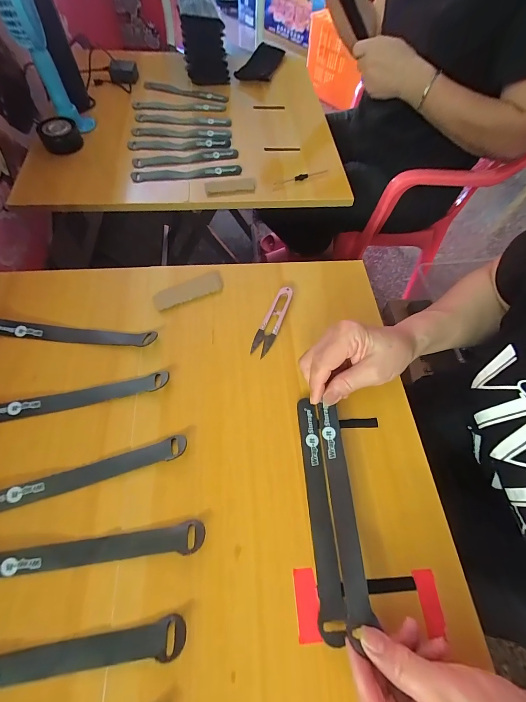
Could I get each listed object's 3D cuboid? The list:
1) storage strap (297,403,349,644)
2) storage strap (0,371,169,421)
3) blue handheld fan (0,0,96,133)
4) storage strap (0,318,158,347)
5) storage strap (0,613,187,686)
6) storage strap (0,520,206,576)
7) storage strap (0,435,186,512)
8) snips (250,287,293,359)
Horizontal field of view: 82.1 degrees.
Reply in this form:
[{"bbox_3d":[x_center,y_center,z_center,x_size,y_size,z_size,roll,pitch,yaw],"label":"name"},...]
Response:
[{"bbox_3d":[0.053,0.140,0.282,0.022,0.008,0.194,0,63,-4],"label":"storage strap"},{"bbox_3d":[-0.198,0.049,0.314,0.195,0.012,0.020,-11,64,-10],"label":"storage strap"},{"bbox_3d":[-0.360,-0.486,0.495,0.071,0.212,0.099,-21,66,-14],"label":"blue handheld fan"},{"bbox_3d":[-0.220,-0.020,0.348,0.190,0.011,0.020,6,63,-1],"label":"storage strap"},{"bbox_3d":[-0.158,0.228,0.220,0.197,0.014,0.021,-7,63,-7],"label":"storage strap"},{"bbox_3d":[-0.149,0.169,0.252,0.195,0.011,0.022,-6,63,-7],"label":"storage strap"},{"bbox_3d":[-0.170,0.115,0.278,0.195,0.011,0.020,-13,64,-11],"label":"storage strap"},{"bbox_3d":[0.013,-0.039,0.371,0.023,0.007,0.101,22,63,7],"label":"snips"}]

